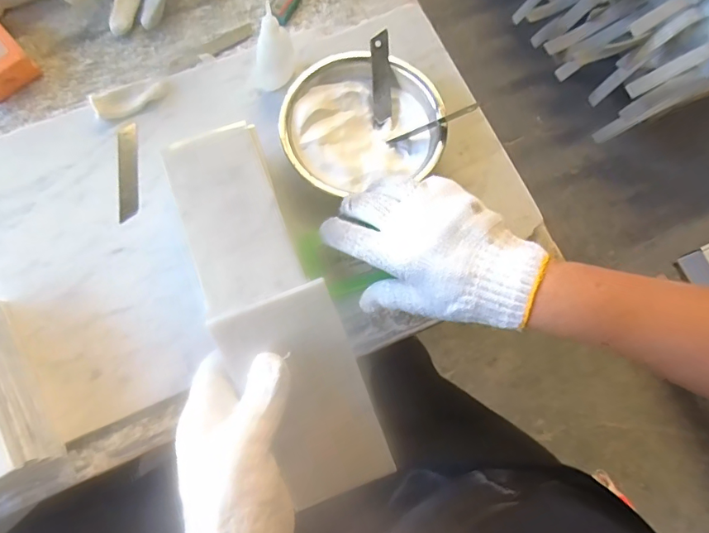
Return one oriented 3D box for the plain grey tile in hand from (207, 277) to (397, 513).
[{"bbox_3d":[-0.028,0.087,0.305,0.072,0.011,0.147,-26,105,-18],"label":"plain grey tile in hand"}]

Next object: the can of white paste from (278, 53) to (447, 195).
[{"bbox_3d":[0.007,-0.129,0.458,0.151,0.052,0.144,0,73,-1],"label":"can of white paste"}]

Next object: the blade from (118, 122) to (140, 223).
[{"bbox_3d":[-0.225,-0.095,0.463,0.021,0.004,0.103,-11,74,2],"label":"blade"}]

